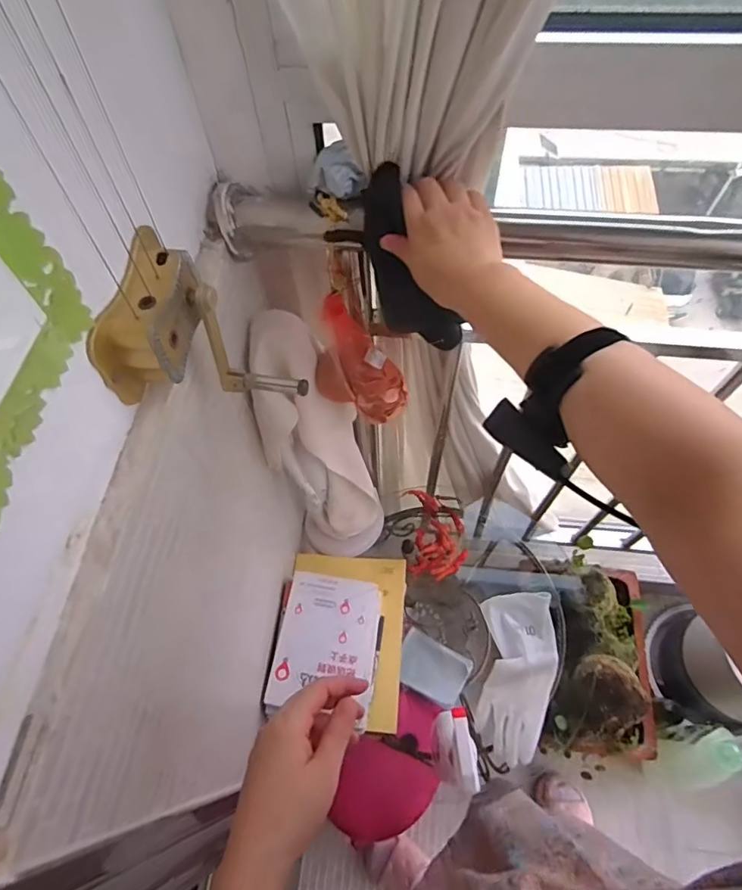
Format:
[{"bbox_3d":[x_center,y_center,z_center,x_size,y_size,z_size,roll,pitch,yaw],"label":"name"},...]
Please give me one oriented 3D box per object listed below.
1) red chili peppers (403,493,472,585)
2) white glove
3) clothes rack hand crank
[{"bbox_3d":[0.125,0.171,1.016,0.106,0.041,0.173,-4,61,1],"label":"red chili peppers"},{"bbox_3d":[0.252,0.385,0.892,0.127,0.035,0.265,6,61,6],"label":"white glove"},{"bbox_3d":[-0.129,-0.081,0.431,0.117,0.143,0.116,6,62,6],"label":"clothes rack hand crank"}]

